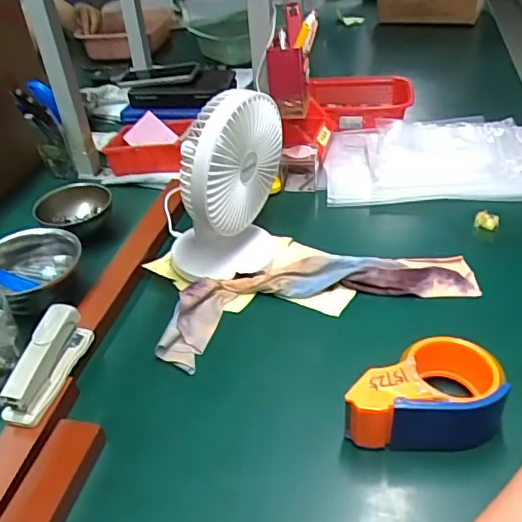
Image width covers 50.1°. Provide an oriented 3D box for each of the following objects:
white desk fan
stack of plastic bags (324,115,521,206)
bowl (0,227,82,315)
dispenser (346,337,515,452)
[{"bbox_3d":[-0.058,-0.086,0.688,0.114,0.249,0.154,18,43,26],"label":"white desk fan"},{"bbox_3d":[0.275,-0.170,0.882,0.334,0.044,0.220,1,38,6],"label":"stack of plastic bags"},{"bbox_3d":[-0.279,0.017,0.679,0.111,0.067,0.117,-6,38,-2],"label":"bowl"},{"bbox_3d":[0.146,0.119,0.514,0.132,0.064,0.088,0,38,6],"label":"dispenser"}]

